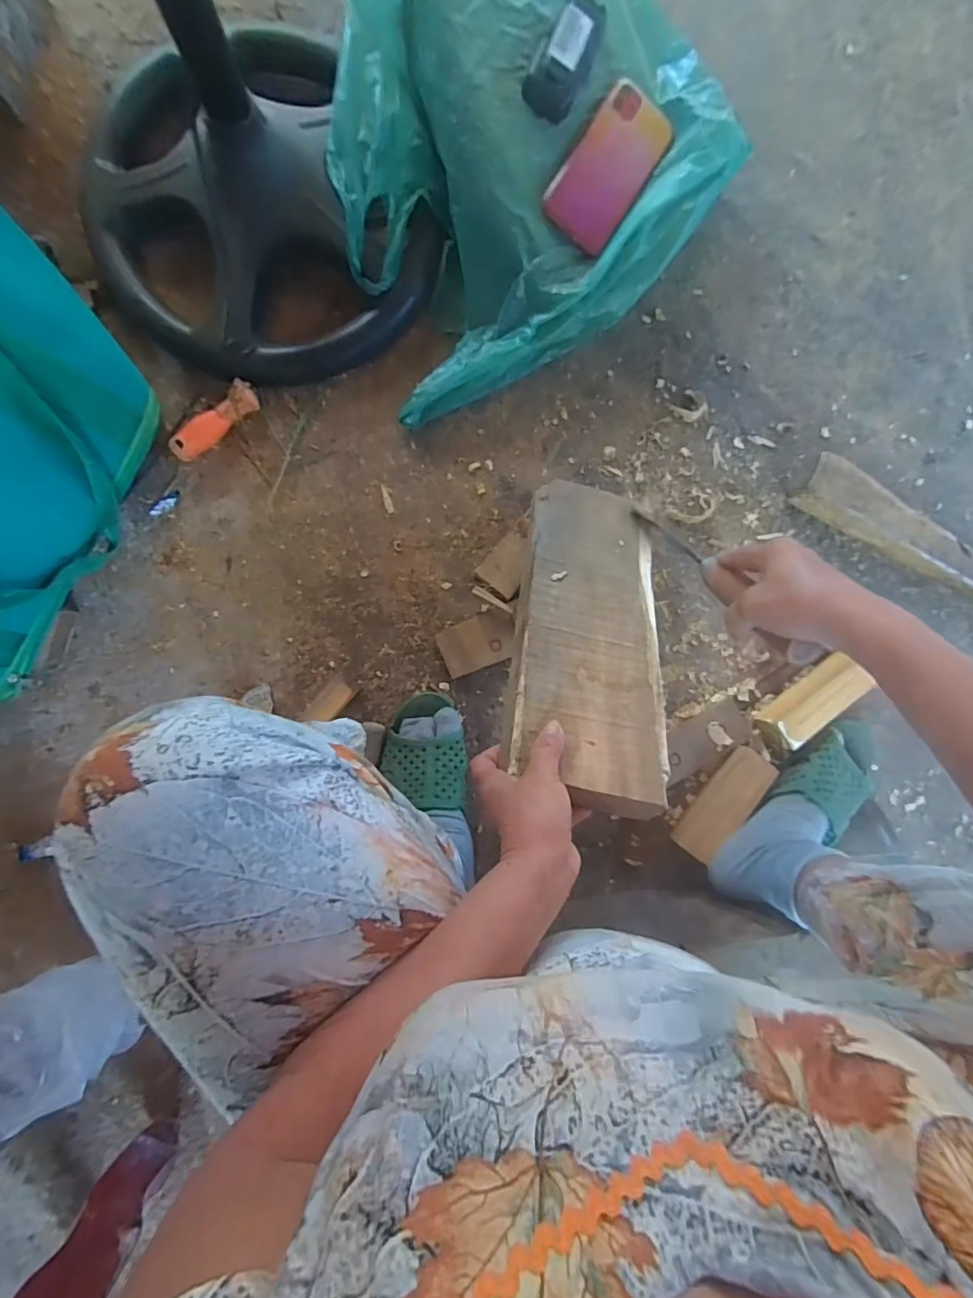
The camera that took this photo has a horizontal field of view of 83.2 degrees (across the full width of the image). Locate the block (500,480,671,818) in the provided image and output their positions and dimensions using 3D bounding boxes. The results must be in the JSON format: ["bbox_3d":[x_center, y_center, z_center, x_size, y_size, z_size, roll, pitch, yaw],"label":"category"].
[{"bbox_3d":[0.094,-0.026,0.508,0.136,0.028,0.338,7,57,-4],"label":"block"}]

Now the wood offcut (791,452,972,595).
[{"bbox_3d":[0.550,-0.099,0.639,0.421,0.061,0.054,27,85,-2],"label":"wood offcut"}]

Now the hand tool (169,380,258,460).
[{"bbox_3d":[-0.297,-0.248,0.599,0.107,0.024,0.031,-42,90,-6],"label":"hand tool"}]

